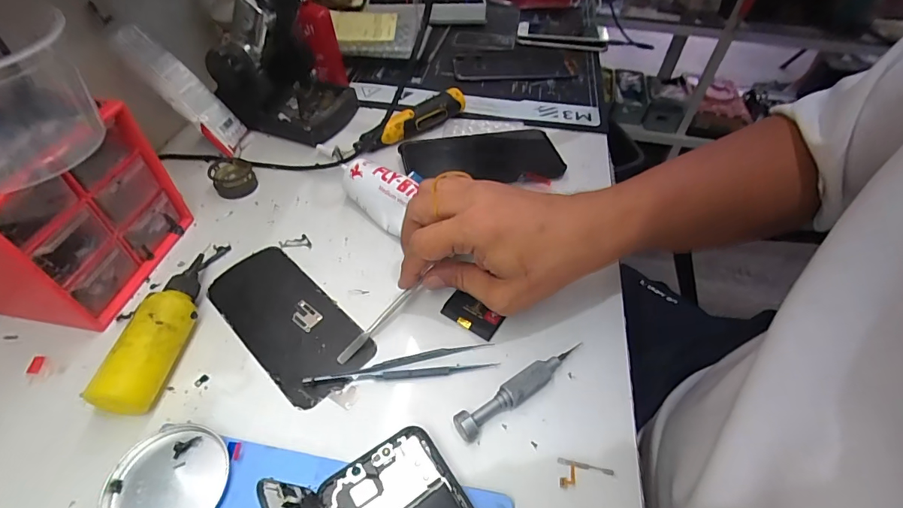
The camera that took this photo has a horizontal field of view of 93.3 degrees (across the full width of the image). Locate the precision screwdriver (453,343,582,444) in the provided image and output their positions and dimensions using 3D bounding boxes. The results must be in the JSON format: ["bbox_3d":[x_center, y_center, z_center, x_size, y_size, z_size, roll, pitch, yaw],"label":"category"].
[{"bbox_3d":[0.048,0.090,0.291,0.105,0.015,0.018,-28,56,-23],"label":"precision screwdriver"}]

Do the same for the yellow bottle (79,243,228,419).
[{"bbox_3d":[-0.200,0.041,0.313,0.031,0.035,0.143,6,50,3],"label":"yellow bottle"}]

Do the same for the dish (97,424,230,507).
[{"bbox_3d":[-0.163,0.134,0.246,0.065,0.015,0.060,1,50,-1],"label":"dish"}]

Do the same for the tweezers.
[{"bbox_3d":[-0.034,0.080,0.301,0.130,0.007,0.020,-8,51,-9],"label":"tweezers"}]

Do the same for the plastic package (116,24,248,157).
[{"bbox_3d":[-0.259,-0.157,0.416,0.024,0.126,0.037,-18,43,26],"label":"plastic package"}]

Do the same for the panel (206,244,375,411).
[{"bbox_3d":[-0.126,0.048,0.329,0.144,0.004,0.068,38,58,26],"label":"panel"}]

